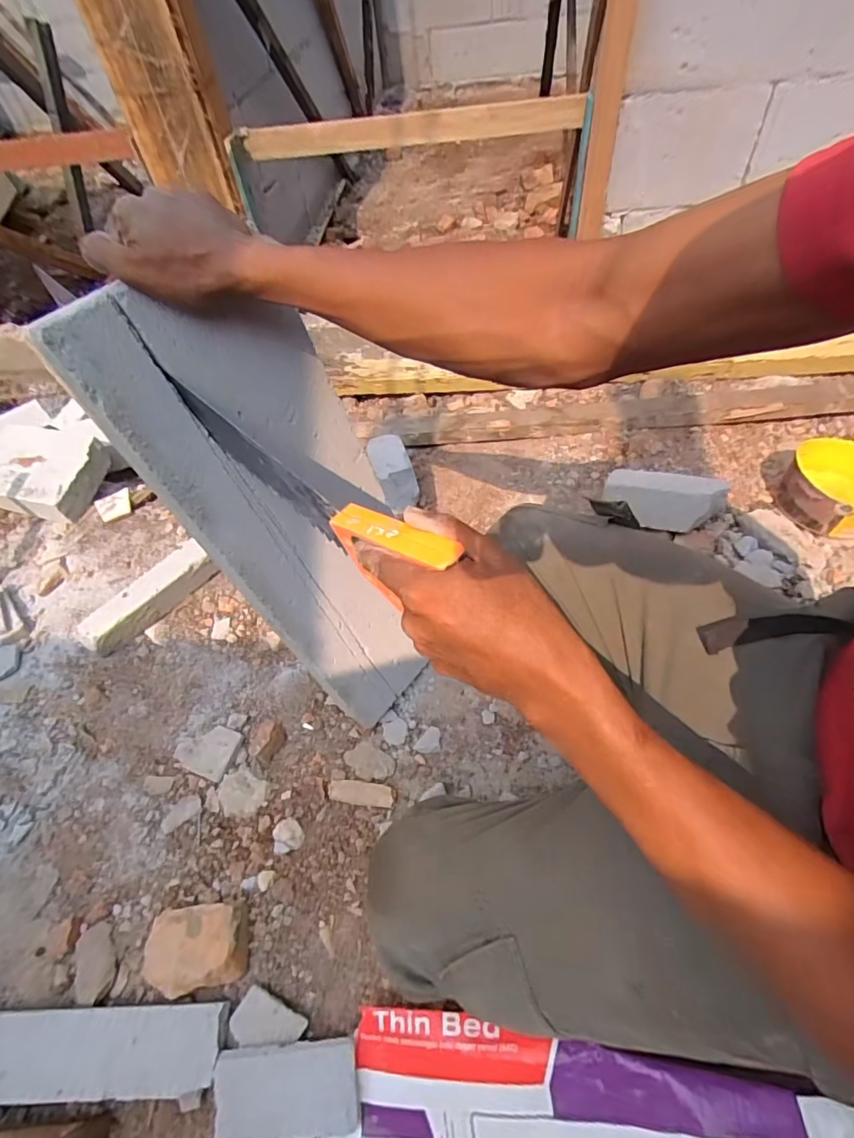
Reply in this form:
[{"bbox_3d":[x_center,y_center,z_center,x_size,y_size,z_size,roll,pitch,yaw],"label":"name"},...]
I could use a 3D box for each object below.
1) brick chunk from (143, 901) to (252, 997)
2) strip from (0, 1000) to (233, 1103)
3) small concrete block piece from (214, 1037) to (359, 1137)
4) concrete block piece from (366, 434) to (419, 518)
[{"bbox_3d":[-0.273,0.448,0.601,0.115,0.057,0.082,-8,54,0],"label":"brick chunk"},{"bbox_3d":[-0.436,0.537,0.563,0.430,0.038,0.074,-5,54,2],"label":"strip"},{"bbox_3d":[-0.144,0.539,0.520,0.144,0.019,0.076,-6,75,1],"label":"small concrete block piece"},{"bbox_3d":[-0.075,-0.200,1.060,0.092,0.065,0.192,-18,77,-7],"label":"concrete block piece"}]

